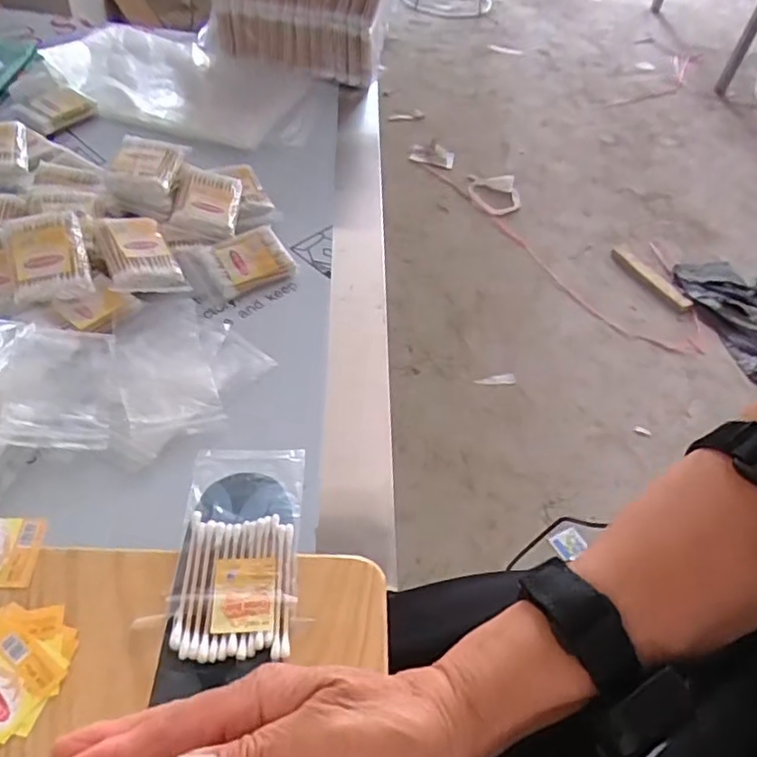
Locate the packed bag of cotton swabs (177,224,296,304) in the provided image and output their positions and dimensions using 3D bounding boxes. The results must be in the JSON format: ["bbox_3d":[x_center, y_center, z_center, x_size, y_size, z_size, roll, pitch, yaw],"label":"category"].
[{"bbox_3d":[-0.127,-0.106,0.562,0.090,0.013,0.064,-21,73,-14],"label":"packed bag of cotton swabs"}]

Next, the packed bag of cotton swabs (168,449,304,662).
[{"bbox_3d":[-0.077,0.091,0.345,0.063,0.010,0.120,1,48,-4],"label":"packed bag of cotton swabs"}]

